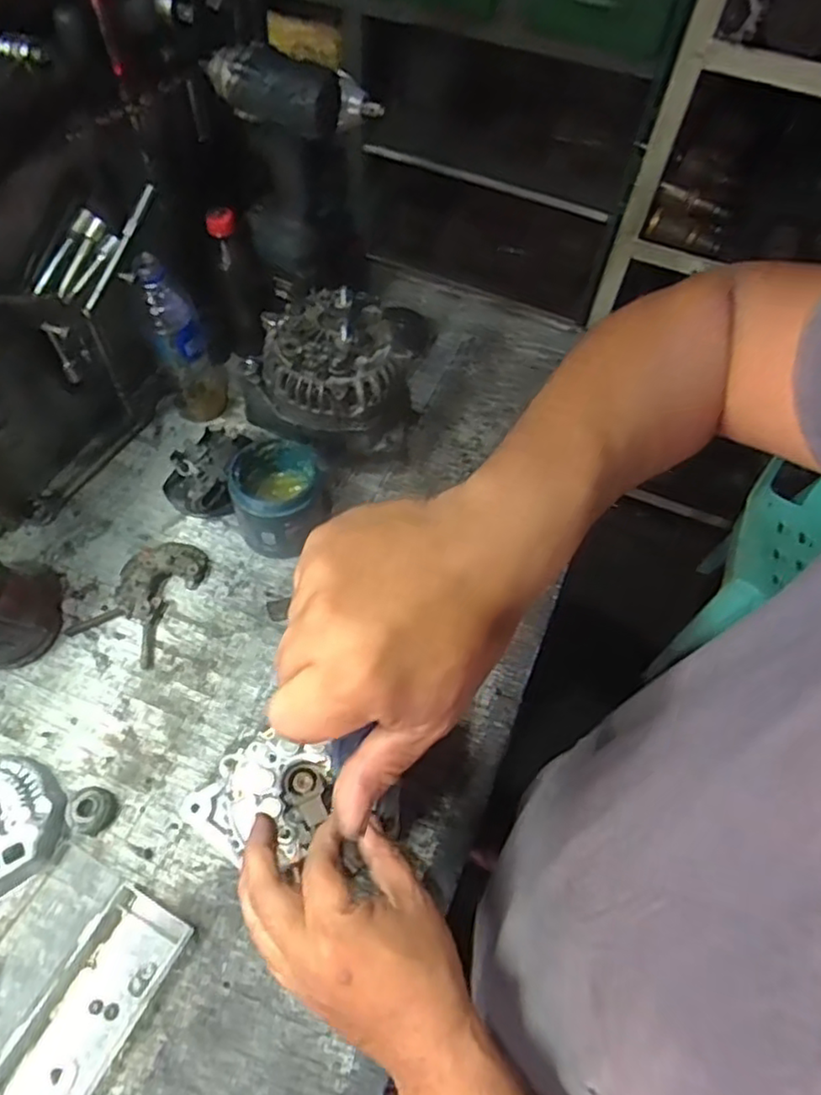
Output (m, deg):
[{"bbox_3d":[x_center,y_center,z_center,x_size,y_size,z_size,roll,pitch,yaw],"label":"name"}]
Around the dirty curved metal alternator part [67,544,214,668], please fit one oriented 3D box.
[{"bbox_3d":[-0.274,0.047,0.684,0.087,0.026,0.133,24,59,11],"label":"dirty curved metal alternator part"}]

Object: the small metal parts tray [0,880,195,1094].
[{"bbox_3d":[-0.243,0.350,0.501,0.070,0.022,0.158,27,60,13],"label":"small metal parts tray"}]

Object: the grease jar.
[{"bbox_3d":[-0.138,-0.061,0.719,0.107,0.100,0.123,-18,61,-14],"label":"grease jar"}]

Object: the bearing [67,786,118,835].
[{"bbox_3d":[-0.280,0.230,0.576,0.040,0.017,0.037,2,58,-3],"label":"bearing"}]

